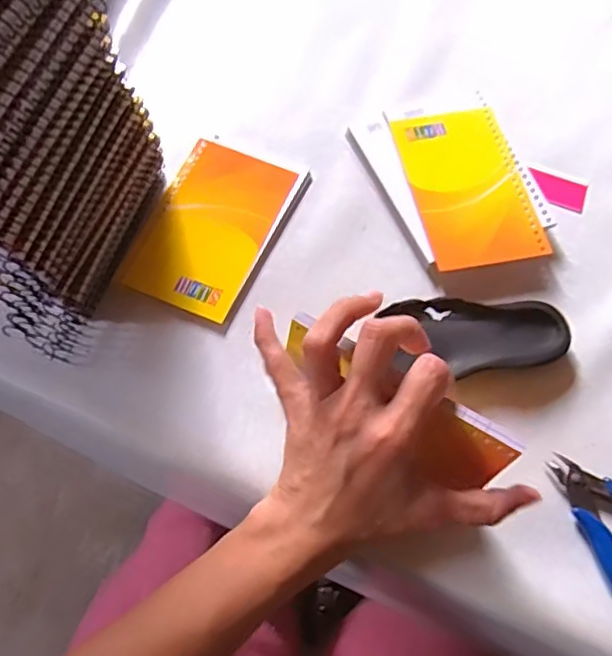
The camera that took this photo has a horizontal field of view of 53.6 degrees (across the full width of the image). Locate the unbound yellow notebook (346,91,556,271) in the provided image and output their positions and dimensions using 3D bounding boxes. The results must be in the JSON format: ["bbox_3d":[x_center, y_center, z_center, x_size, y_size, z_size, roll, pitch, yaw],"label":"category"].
[{"bbox_3d":[0.107,-0.106,0.442,0.103,0.019,0.144,-18,69,-9],"label":"unbound yellow notebook"}]

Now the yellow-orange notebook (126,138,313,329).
[{"bbox_3d":[-0.062,-0.073,0.423,0.085,0.012,0.133,24,68,8],"label":"yellow-orange notebook"}]

